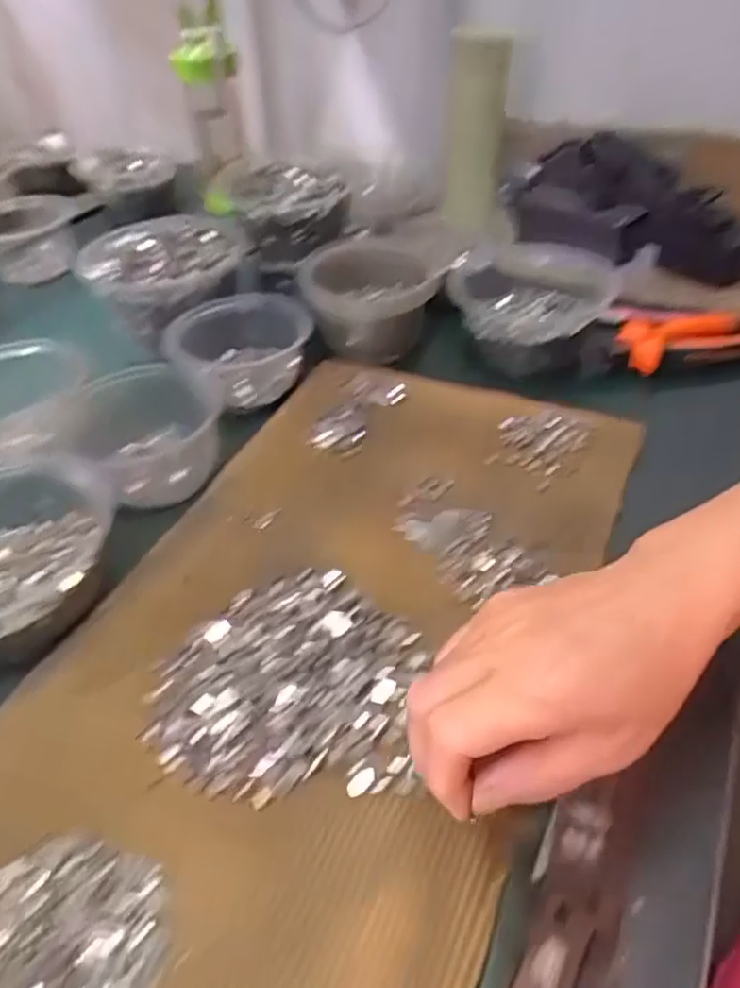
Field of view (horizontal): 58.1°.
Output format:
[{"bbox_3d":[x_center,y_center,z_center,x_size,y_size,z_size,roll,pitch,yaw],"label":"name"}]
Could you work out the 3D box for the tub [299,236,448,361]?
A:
[{"bbox_3d":[0.004,-0.183,0.600,0.117,0.069,0.113,-1,43,1],"label":"tub"}]

